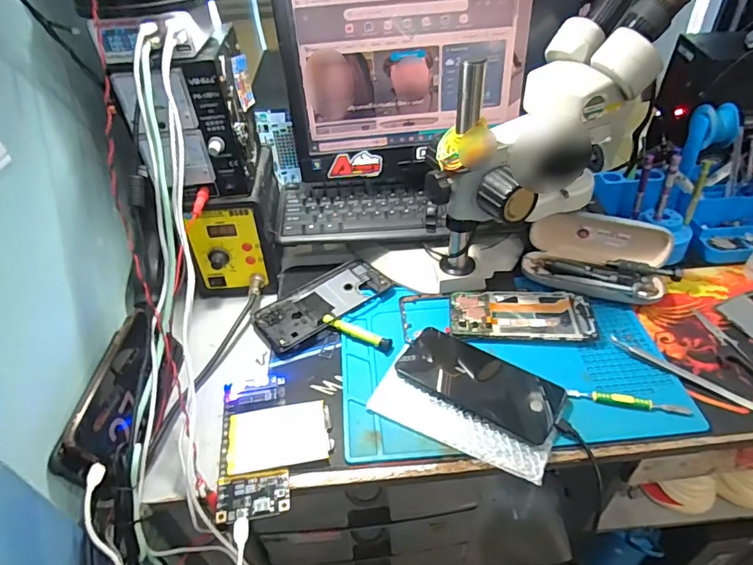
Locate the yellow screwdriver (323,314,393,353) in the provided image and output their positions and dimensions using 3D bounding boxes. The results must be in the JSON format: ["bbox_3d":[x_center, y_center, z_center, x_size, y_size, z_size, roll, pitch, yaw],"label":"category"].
[{"bbox_3d":[-0.023,0.057,0.549,0.087,0.012,0.016,20,46,24],"label":"yellow screwdriver"}]

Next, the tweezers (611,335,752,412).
[{"bbox_3d":[0.312,0.092,0.485,0.145,0.007,0.015,27,50,30],"label":"tweezers"}]

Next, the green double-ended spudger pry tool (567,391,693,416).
[{"bbox_3d":[0.245,0.115,0.469,0.109,0.007,0.016,7,42,11],"label":"green double-ended spudger pry tool"}]

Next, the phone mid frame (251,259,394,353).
[{"bbox_3d":[-0.069,0.022,0.591,0.165,0.015,0.087,-28,47,-25],"label":"phone mid frame"}]

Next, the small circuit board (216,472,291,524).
[{"bbox_3d":[-0.107,0.186,0.416,0.062,0.006,0.038,-7,42,-4],"label":"small circuit board"}]

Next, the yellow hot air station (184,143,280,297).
[{"bbox_3d":[-0.182,-0.075,0.616,0.108,0.138,0.163,-5,41,-2],"label":"yellow hot air station"}]

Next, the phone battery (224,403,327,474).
[{"bbox_3d":[-0.094,0.147,0.459,0.091,0.008,0.063,-9,42,-6],"label":"phone battery"}]

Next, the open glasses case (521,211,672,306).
[{"bbox_3d":[0.267,-0.030,0.576,0.170,0.070,0.086,16,45,20],"label":"open glasses case"}]

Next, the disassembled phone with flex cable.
[{"bbox_3d":[0.166,0.038,0.553,0.158,0.012,0.070,2,42,6],"label":"disassembled phone with flex cable"}]

